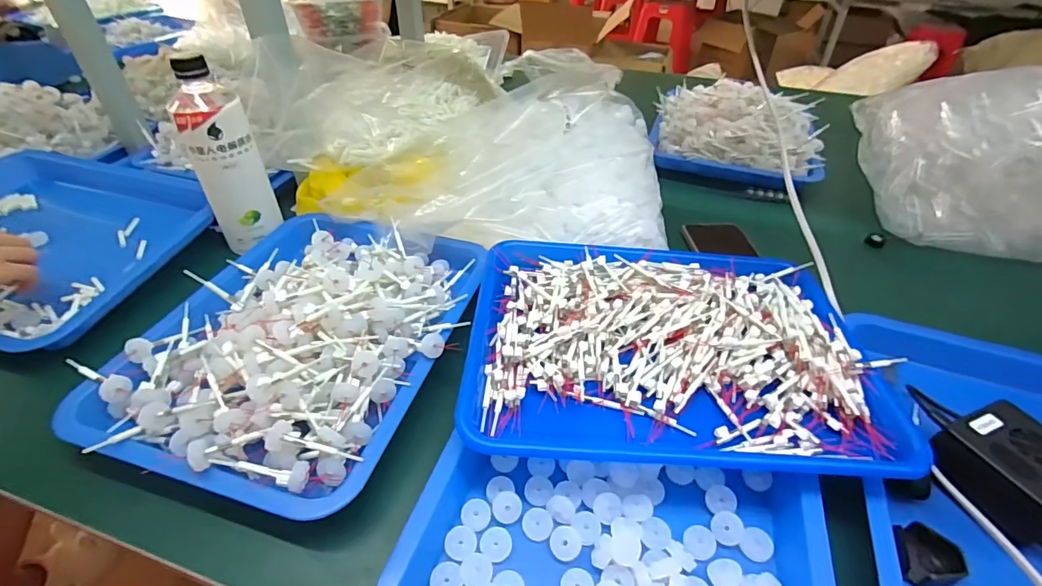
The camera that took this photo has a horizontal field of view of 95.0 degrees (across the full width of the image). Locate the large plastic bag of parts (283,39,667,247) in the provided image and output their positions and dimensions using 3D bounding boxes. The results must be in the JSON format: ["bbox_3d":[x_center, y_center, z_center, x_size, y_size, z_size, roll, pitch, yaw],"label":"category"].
[{"bbox_3d":[-0.061,-0.198,0.606,0.452,0.121,0.299,5,42,4],"label":"large plastic bag of parts"}]

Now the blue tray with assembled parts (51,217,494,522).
[{"bbox_3d":[-0.198,0.017,0.443,0.266,0.058,0.327,14,43,13],"label":"blue tray with assembled parts"}]

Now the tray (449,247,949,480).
[{"bbox_3d":[0.124,0.045,0.427,0.322,0.049,0.229,4,42,2],"label":"tray"}]

